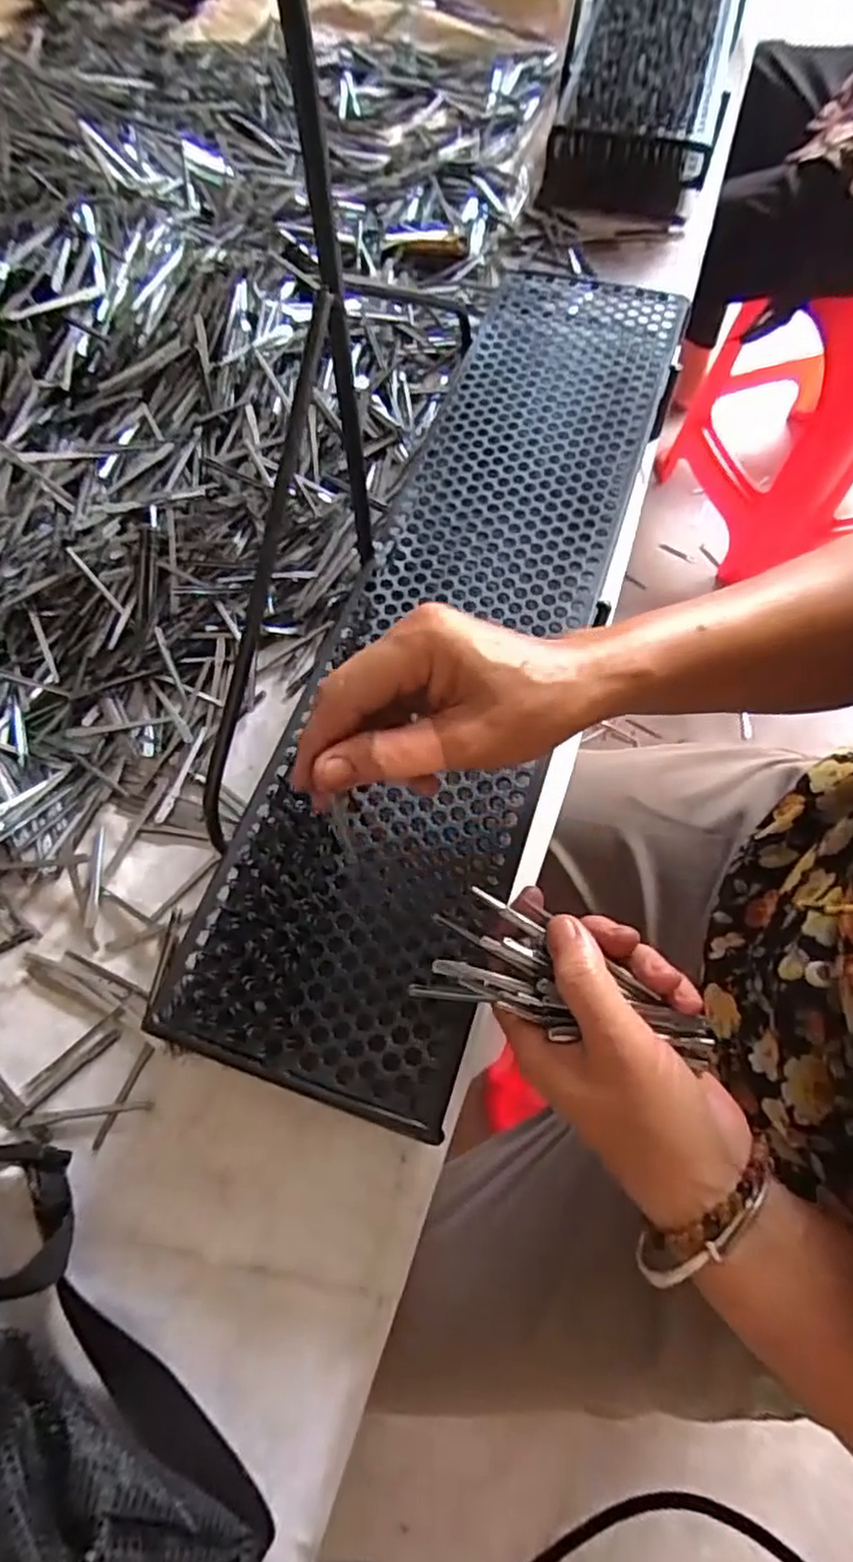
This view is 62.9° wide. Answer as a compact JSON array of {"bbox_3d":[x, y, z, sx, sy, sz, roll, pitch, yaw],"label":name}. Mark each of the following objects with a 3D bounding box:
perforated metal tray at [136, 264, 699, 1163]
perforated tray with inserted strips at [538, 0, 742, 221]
[{"bbox_3d":[0.027,-0.120,0.420,0.156,0.017,0.583,15,67,7],"label":"perforated metal tray"},{"bbox_3d":[0.260,-0.837,0.758,0.153,0.089,0.643,13,67,6],"label":"perforated tray with inserted strips"}]

